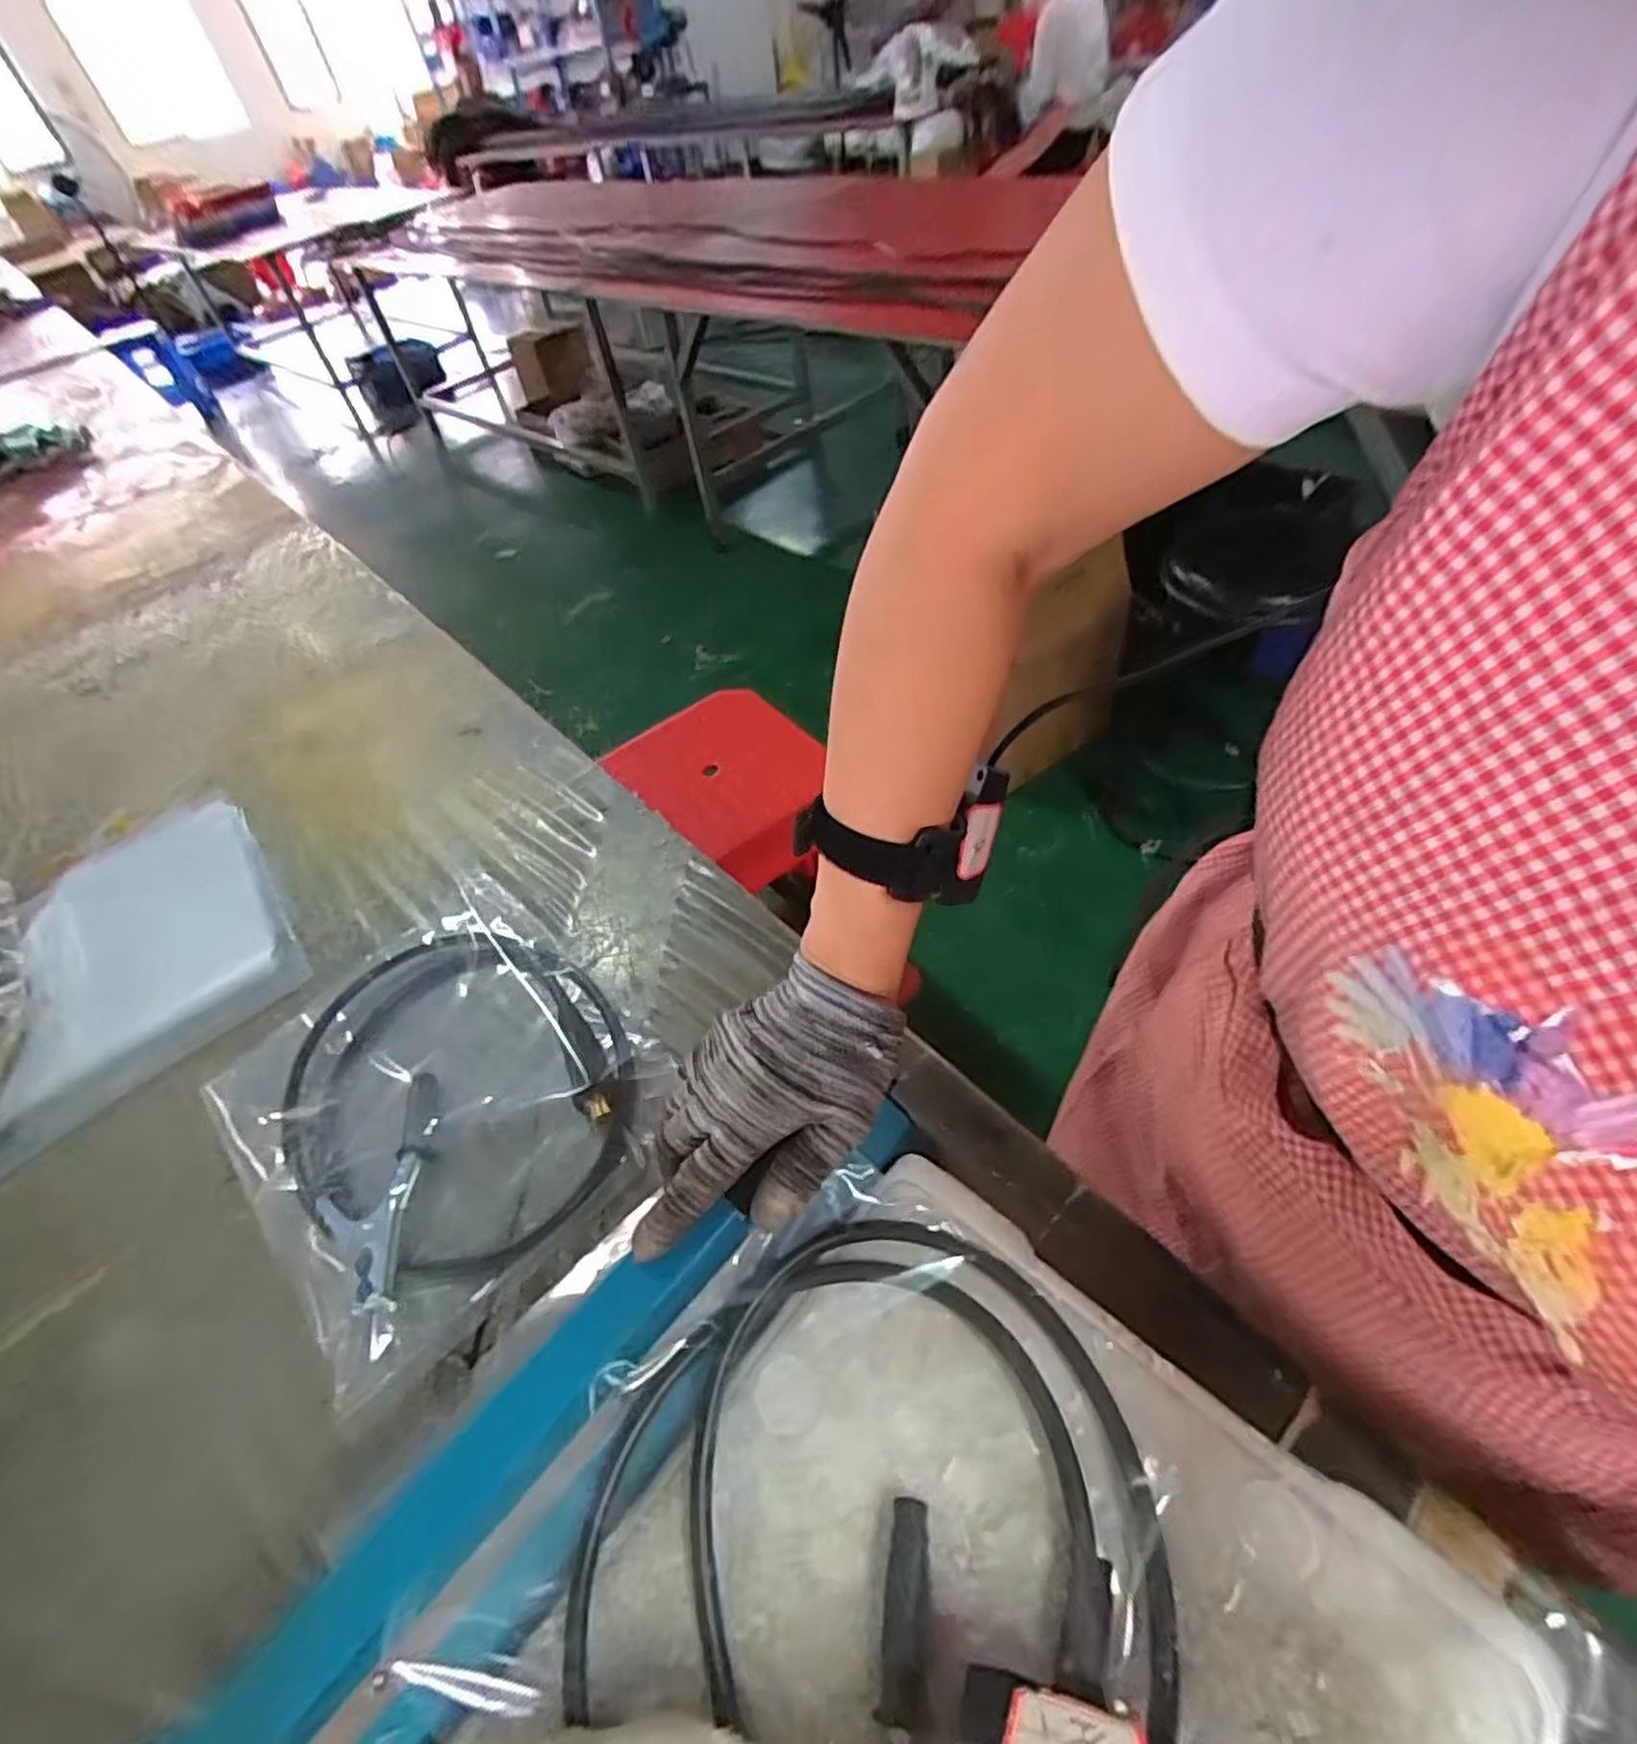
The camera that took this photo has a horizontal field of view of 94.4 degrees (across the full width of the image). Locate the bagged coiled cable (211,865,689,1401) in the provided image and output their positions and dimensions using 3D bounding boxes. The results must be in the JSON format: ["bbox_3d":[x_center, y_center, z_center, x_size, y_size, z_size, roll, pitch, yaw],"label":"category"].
[{"bbox_3d":[-0.260,0.145,0.517,0.238,0.022,0.299,-38,56,-24],"label":"bagged coiled cable"}]

